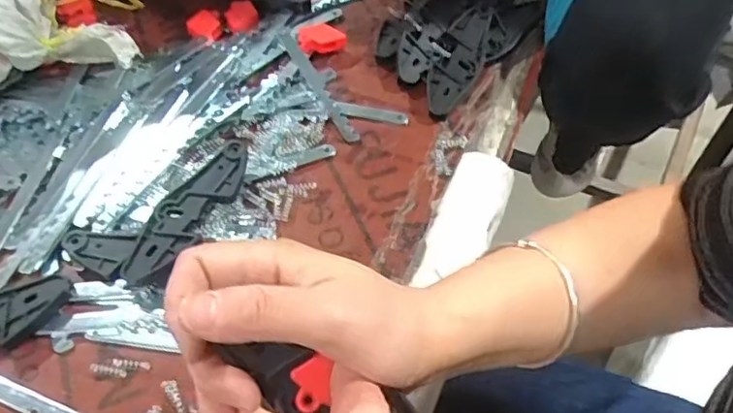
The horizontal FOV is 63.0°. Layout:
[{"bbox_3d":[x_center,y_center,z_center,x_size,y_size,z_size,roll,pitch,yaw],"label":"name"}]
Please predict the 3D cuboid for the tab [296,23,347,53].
[{"bbox_3d":[-0.041,-0.157,0.555,0.043,0.013,0.034,0,54,0],"label":"tab"}]

